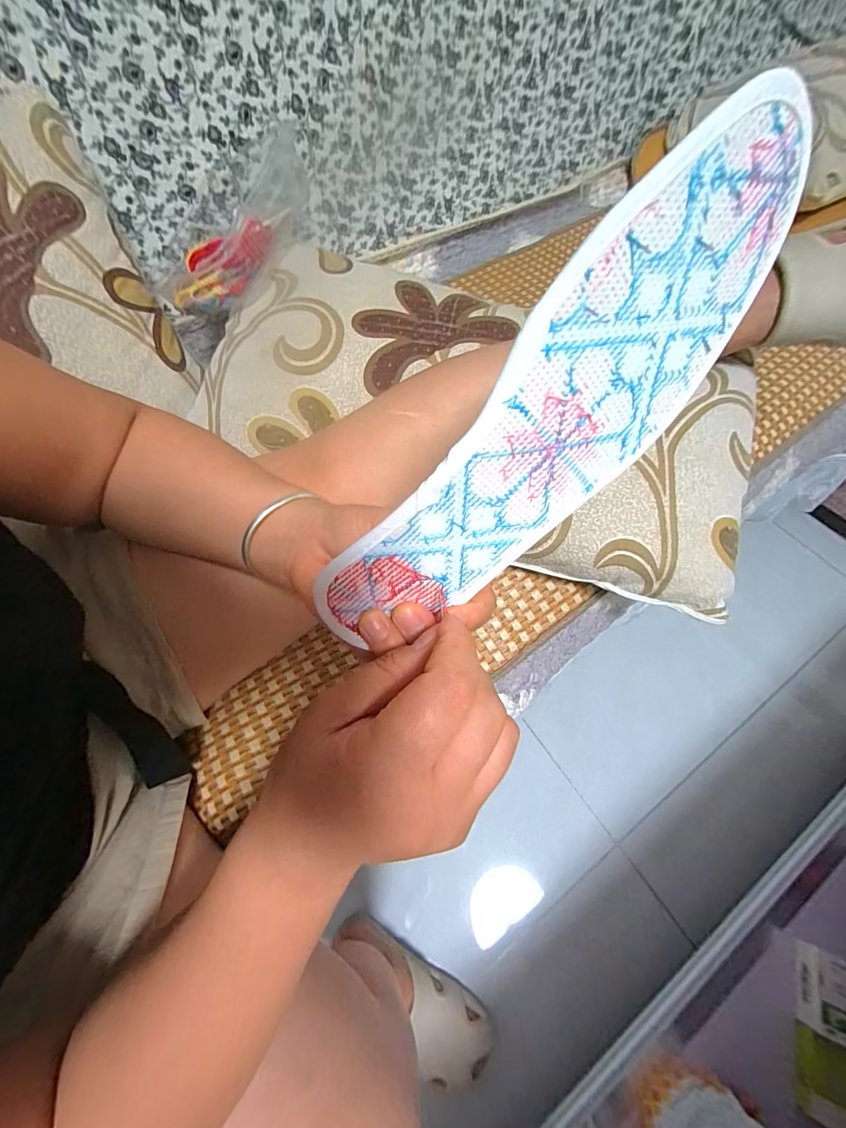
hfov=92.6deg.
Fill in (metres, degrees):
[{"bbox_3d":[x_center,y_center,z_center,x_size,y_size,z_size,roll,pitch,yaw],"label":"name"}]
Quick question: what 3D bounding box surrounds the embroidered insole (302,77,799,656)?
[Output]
[{"bbox_3d":[0.045,-0.047,0.165,0.237,0.077,0.016,-51,37,20],"label":"embroidered insole"}]

